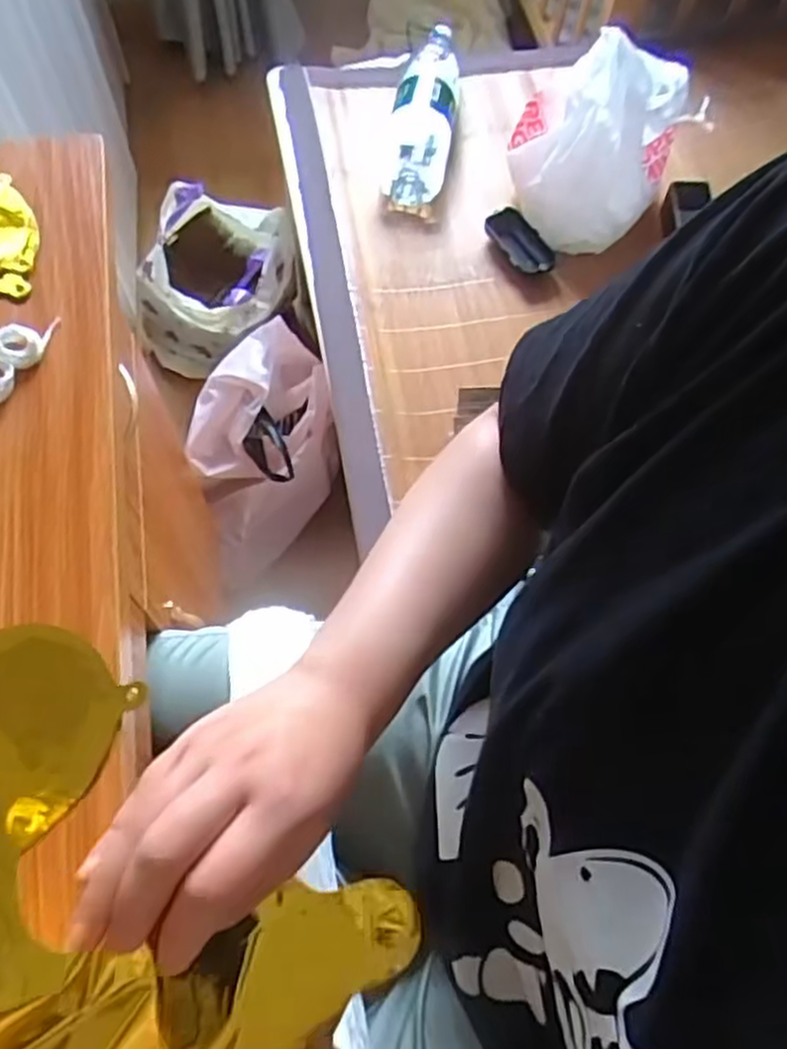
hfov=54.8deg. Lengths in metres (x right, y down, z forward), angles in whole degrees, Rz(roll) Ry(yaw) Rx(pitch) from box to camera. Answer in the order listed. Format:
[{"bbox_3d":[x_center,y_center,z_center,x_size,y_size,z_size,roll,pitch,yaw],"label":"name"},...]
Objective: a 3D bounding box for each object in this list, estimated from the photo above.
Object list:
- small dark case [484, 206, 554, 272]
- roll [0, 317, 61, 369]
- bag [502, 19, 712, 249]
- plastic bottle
[{"bbox_3d":[0.162,-0.368,0.985,0.053,0.023,0.106,-38,71,-18],"label":"small dark case"},{"bbox_3d":[-0.244,-0.123,0.499,0.029,0.011,0.045,21,65,7],"label":"roll"},{"bbox_3d":[0.256,-0.475,0.953,0.210,0.170,0.169,16,65,6],"label":"bag"},{"bbox_3d":[0.042,-0.576,1.077,0.092,0.097,0.297,7,64,2],"label":"plastic bottle"}]

